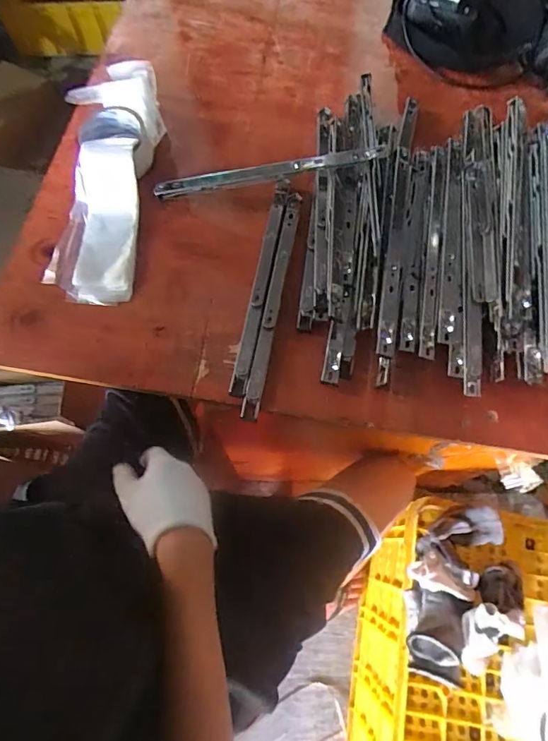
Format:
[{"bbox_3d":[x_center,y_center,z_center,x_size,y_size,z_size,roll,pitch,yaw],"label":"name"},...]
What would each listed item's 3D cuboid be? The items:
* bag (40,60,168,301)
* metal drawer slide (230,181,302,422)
[{"bbox_3d":[-0.223,-0.246,0.579,0.121,0.064,0.329,0,68,0],"label":"bag"},{"bbox_3d":[-0.009,-0.096,0.551,0.036,0.022,0.311,10,69,4],"label":"metal drawer slide"}]

